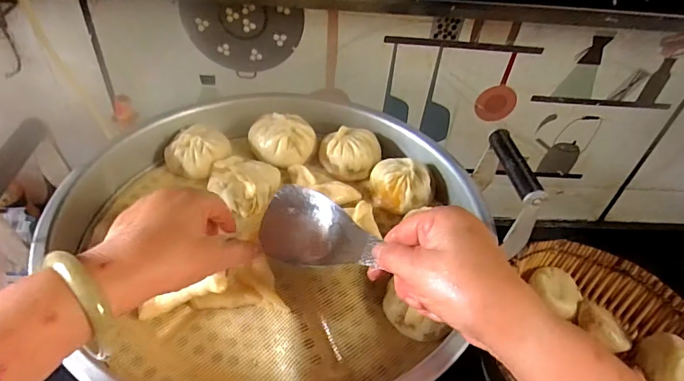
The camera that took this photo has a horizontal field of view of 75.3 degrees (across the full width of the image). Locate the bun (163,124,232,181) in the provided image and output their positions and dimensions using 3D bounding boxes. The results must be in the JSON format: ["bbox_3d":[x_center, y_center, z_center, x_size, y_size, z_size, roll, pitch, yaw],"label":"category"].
[{"bbox_3d":[-0.170,-0.047,0.536,0.069,0.037,0.069,2,44,-2],"label":"bun"}]

